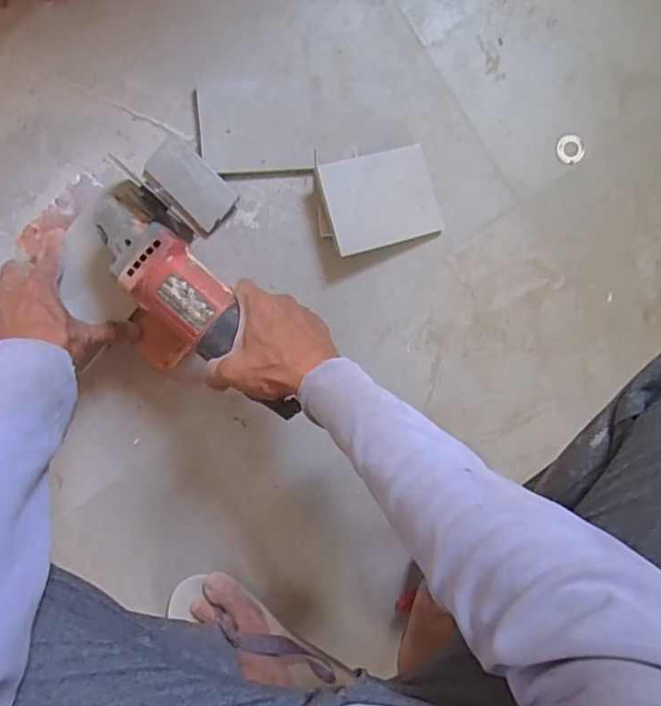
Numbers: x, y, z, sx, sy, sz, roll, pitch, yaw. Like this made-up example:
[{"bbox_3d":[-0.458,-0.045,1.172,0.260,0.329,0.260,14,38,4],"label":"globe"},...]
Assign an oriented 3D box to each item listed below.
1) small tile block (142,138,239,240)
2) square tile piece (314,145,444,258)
[{"bbox_3d":[-0.145,-0.173,0.558,0.057,0.015,0.096,-45,95,2],"label":"small tile block"},{"bbox_3d":[0.052,-0.159,0.560,0.121,0.007,0.093,-18,96,-17],"label":"square tile piece"}]

